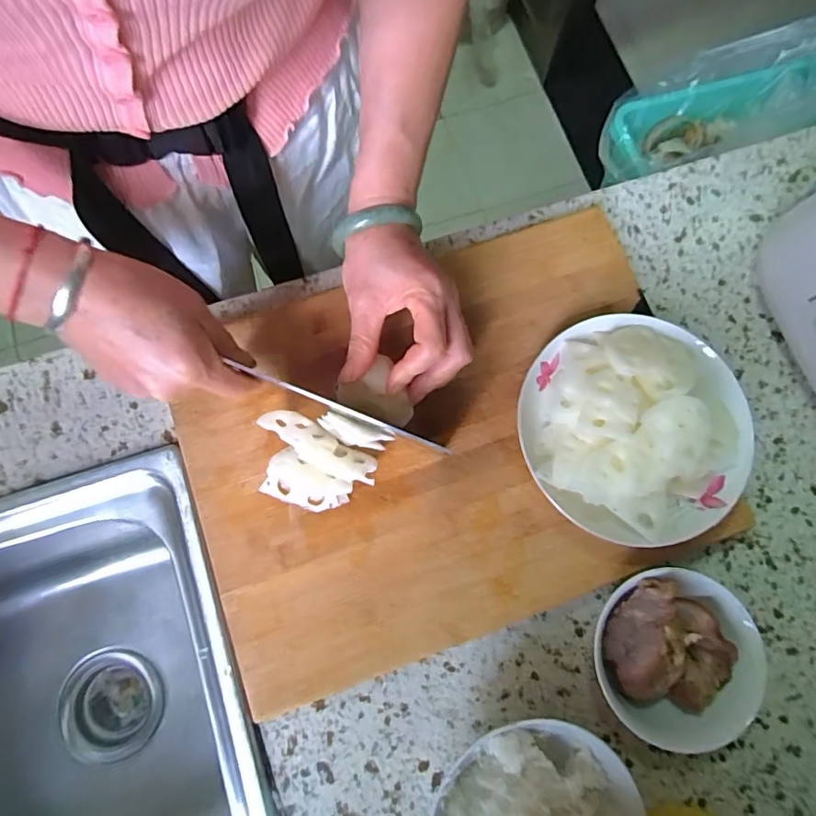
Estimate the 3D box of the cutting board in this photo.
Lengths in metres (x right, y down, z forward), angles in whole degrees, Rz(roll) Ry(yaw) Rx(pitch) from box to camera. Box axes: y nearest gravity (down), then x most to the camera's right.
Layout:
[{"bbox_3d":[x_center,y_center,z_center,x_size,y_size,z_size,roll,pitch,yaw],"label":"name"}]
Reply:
[{"bbox_3d":[0.022,0.018,0.405,0.378,0.027,0.296,-17,78,-6],"label":"cutting board"}]

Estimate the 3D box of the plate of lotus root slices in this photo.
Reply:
[{"bbox_3d":[0.168,0.010,0.379,0.169,0.047,0.172,6,77,1],"label":"plate of lotus root slices"}]

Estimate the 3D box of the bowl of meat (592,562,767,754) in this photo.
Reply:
[{"bbox_3d":[0.186,0.176,0.375,0.113,0.060,0.112,0,77,-1],"label":"bowl of meat"}]

